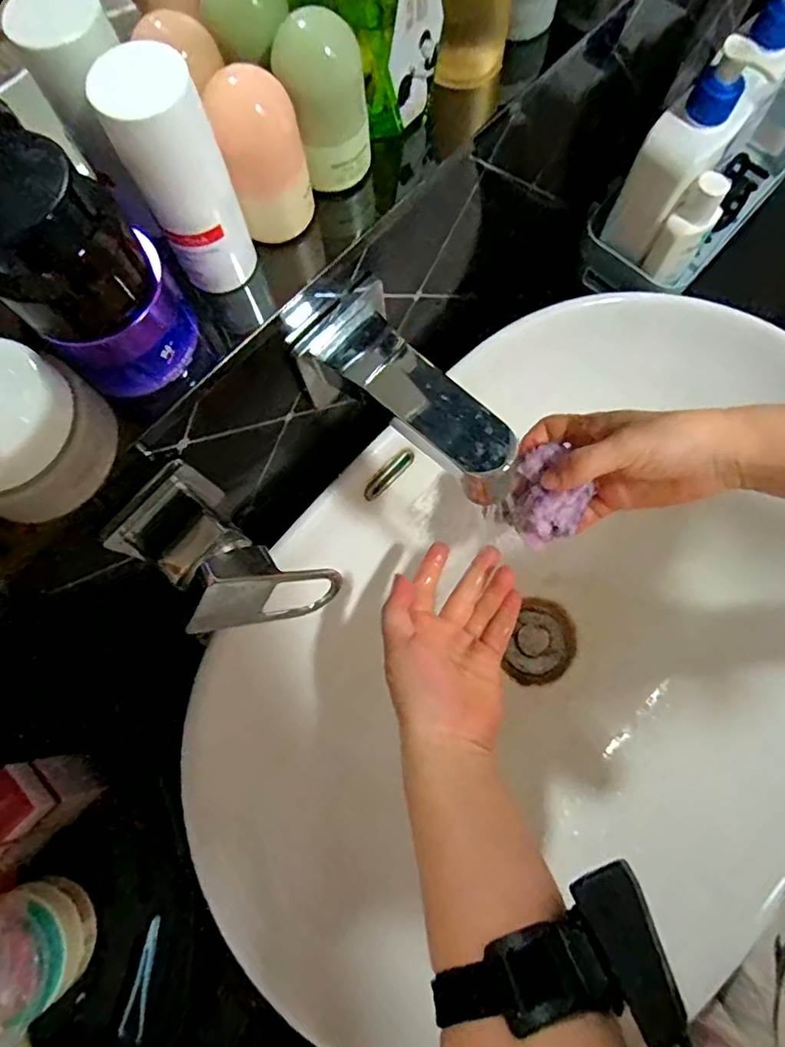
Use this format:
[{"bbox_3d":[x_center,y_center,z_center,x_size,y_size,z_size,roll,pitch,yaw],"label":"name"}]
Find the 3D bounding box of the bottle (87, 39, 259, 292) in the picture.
[{"bbox_3d":[-0.079,-0.130,0.228,0.033,0.088,0.032,-19,76,-3],"label":"bottle"}]

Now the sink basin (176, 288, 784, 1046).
[{"bbox_3d":[0.126,0.093,0.465,0.412,0.151,0.579,42,80,11],"label":"sink basin"}]

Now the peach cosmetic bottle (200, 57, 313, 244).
[{"bbox_3d":[-0.054,-0.153,0.245,0.032,0.059,0.027,-11,75,-1],"label":"peach cosmetic bottle"}]

